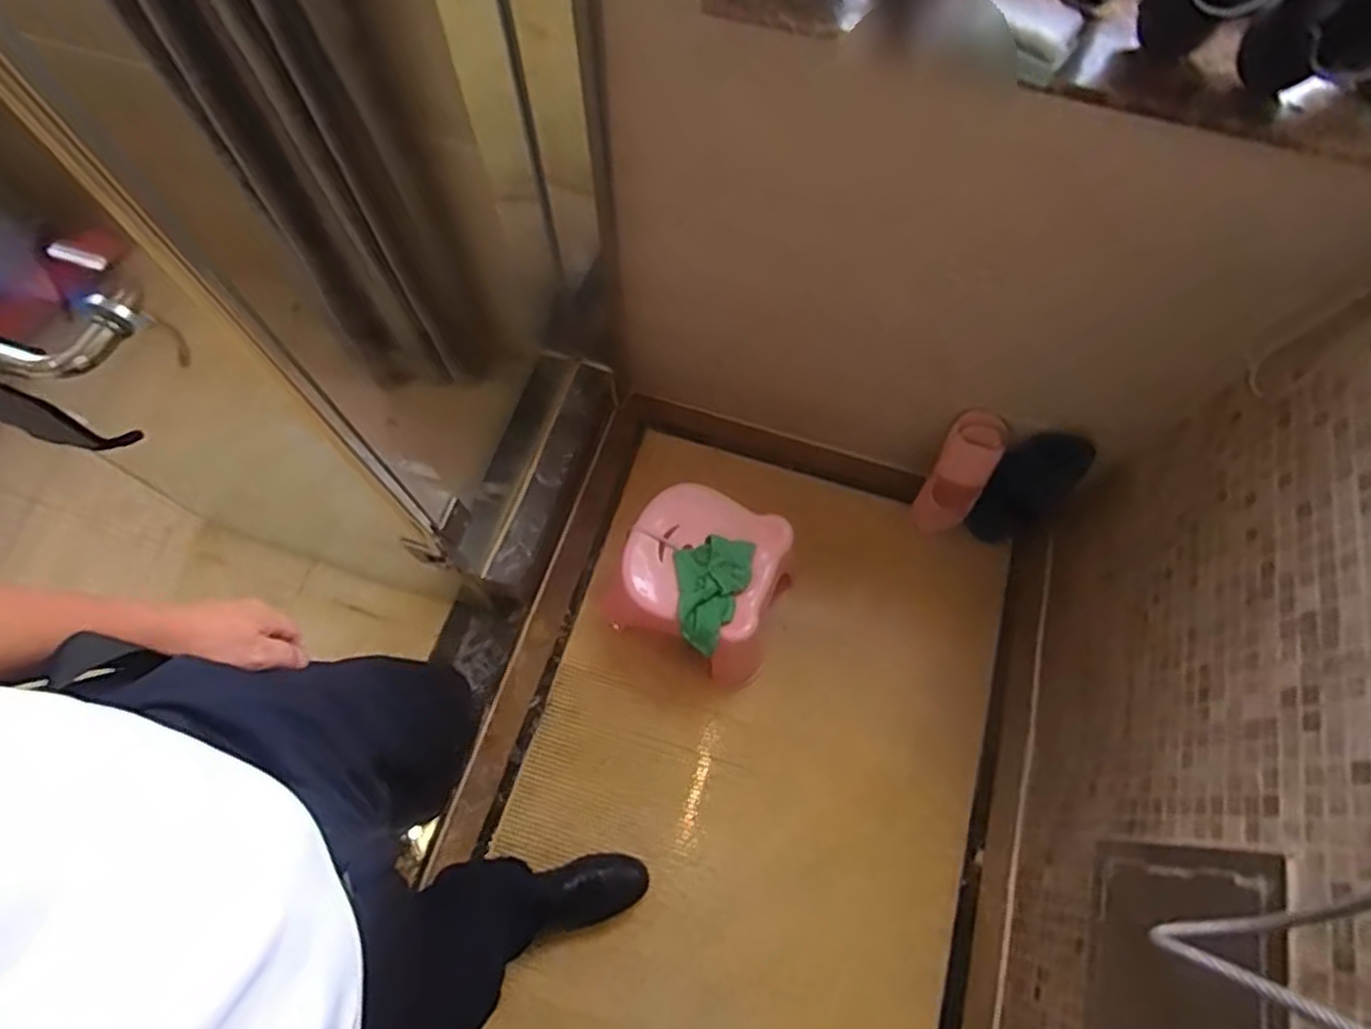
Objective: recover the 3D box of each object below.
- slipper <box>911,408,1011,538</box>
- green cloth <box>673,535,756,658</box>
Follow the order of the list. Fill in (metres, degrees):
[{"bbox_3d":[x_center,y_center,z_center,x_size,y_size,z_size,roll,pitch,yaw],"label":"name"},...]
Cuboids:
[{"bbox_3d":[0.488,-0.067,1.316,0.100,0.254,0.070,24,34,9],"label":"slipper"},{"bbox_3d":[0.030,0.119,1.148,0.114,0.024,0.176,20,69,7],"label":"green cloth"}]

